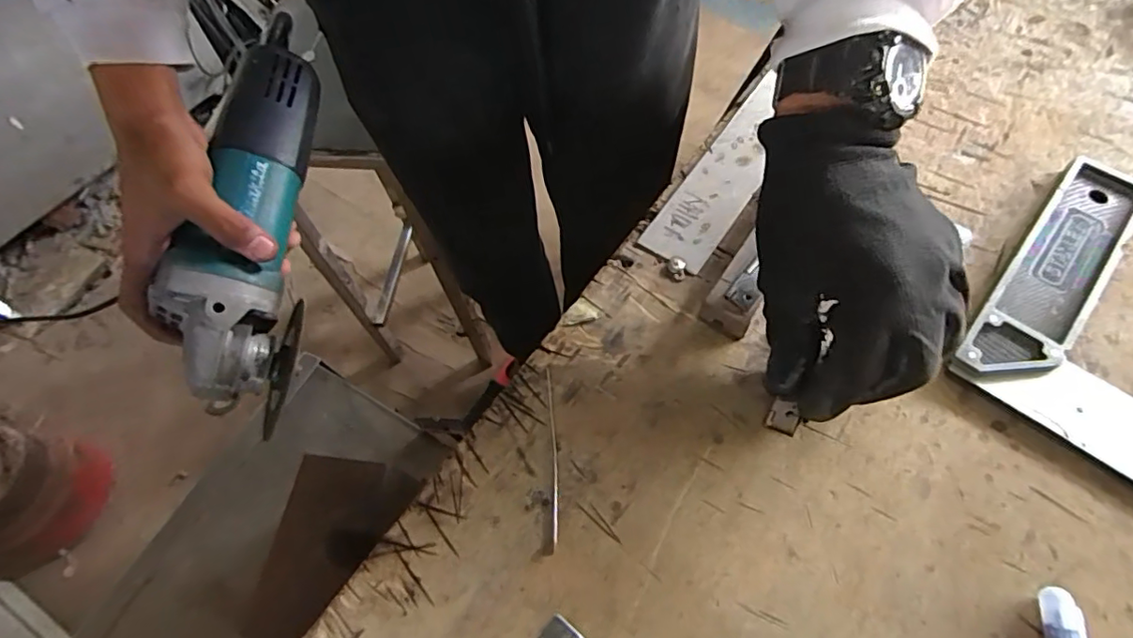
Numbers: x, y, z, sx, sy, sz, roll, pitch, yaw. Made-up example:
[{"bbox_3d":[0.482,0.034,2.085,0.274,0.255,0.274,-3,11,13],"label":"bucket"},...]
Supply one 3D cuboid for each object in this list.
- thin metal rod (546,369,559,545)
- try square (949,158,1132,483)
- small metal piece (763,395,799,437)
[{"bbox_3d":[-0.007,0.071,0.304,0.004,0.004,0.096,-4,63,1],"label":"thin metal rod"},{"bbox_3d":[0.397,0.061,0.278,0.343,0.012,0.180,38,71,19],"label":"try square"},{"bbox_3d":[0.117,0.054,0.303,0.015,0.007,0.016,24,67,14],"label":"small metal piece"}]

